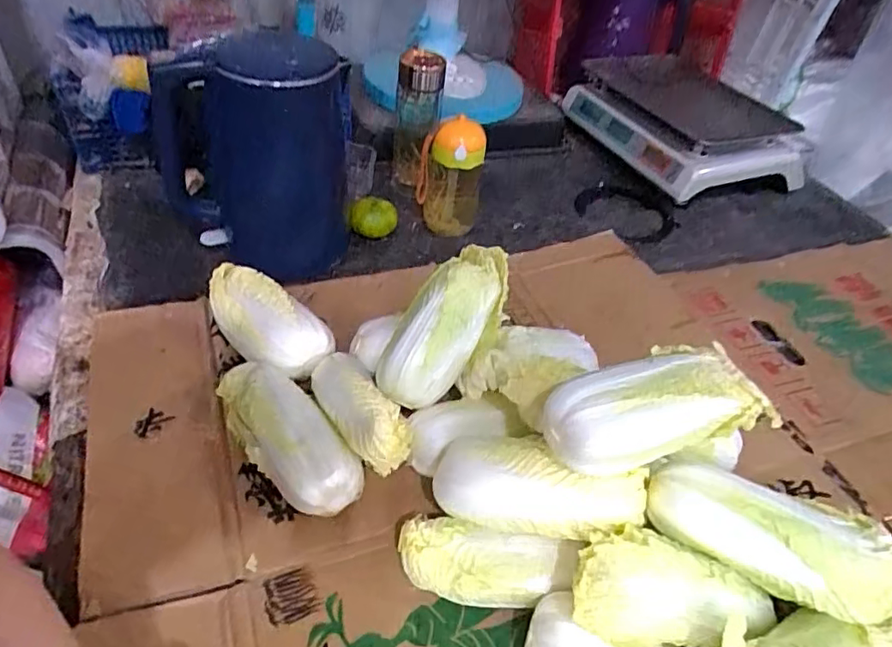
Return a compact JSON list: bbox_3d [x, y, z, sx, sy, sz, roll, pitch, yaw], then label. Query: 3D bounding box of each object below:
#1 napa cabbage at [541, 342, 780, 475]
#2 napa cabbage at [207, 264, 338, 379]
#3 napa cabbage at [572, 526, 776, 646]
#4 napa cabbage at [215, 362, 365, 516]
[{"bbox_3d":[0.147,0.058,0.411,0.155,0.053,0.064,-9,47,-17],"label":"napa cabbage"},{"bbox_3d":[-0.184,0.008,0.592,0.159,0.071,0.074,31,49,22],"label":"napa cabbage"},{"bbox_3d":[0.155,0.179,0.391,0.143,0.065,0.066,7,45,-1],"label":"napa cabbage"},{"bbox_3d":[-0.141,0.098,0.507,0.064,0.068,0.168,-30,56,-32],"label":"napa cabbage"}]

